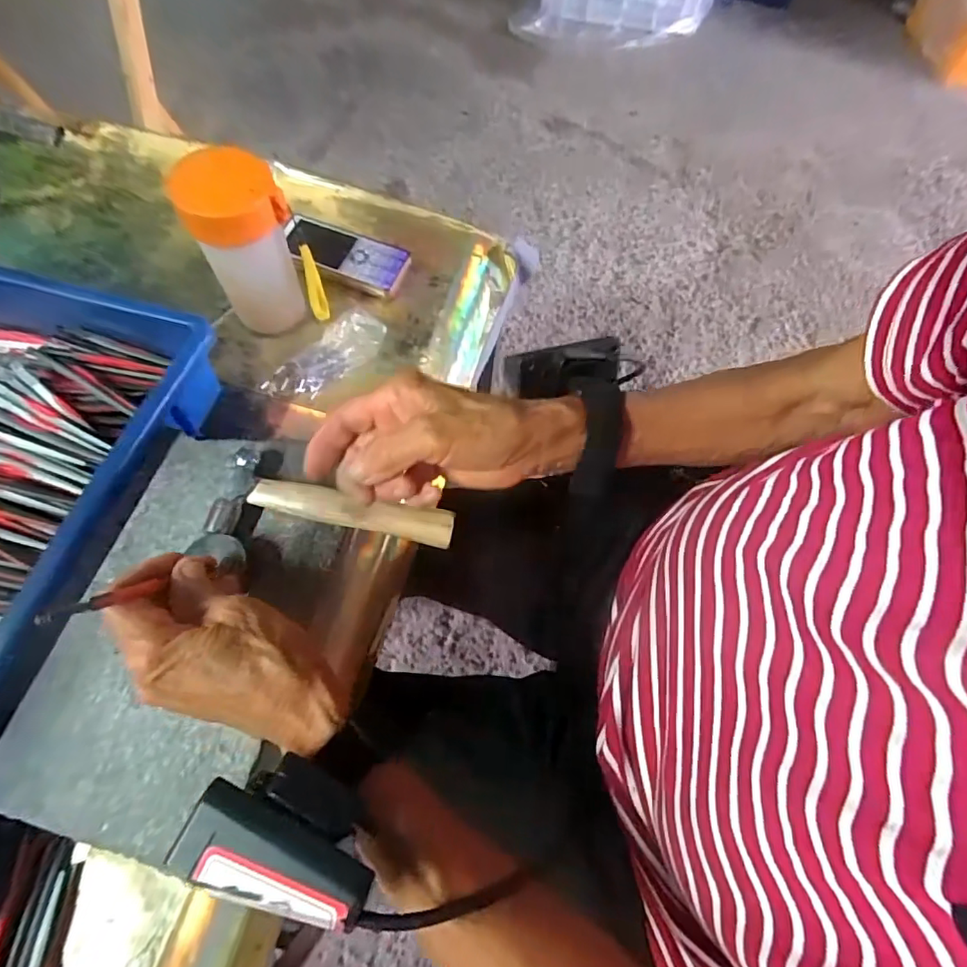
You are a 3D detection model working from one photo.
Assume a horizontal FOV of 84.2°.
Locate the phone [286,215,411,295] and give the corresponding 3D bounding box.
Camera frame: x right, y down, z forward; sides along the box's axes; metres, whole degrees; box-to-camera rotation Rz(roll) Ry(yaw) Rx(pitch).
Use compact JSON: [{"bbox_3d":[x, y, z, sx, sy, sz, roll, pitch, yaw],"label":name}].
[{"bbox_3d":[-0.130,-0.215,0.509,0.116,0.022,0.055,23,66,7],"label":"phone"}]

